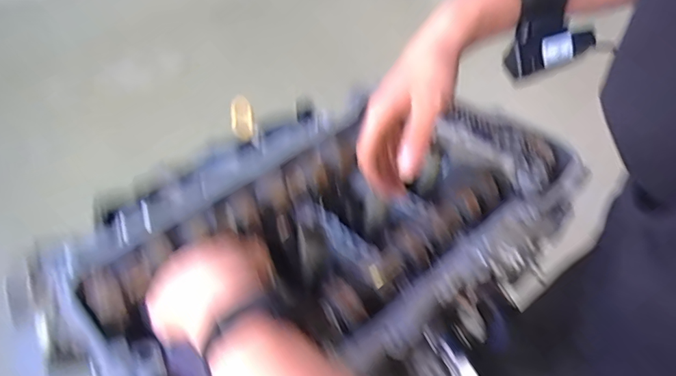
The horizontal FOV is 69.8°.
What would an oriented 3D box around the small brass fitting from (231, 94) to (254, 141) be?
[{"bbox_3d":[-0.133,-0.097,0.673,0.029,0.060,0.011,-8,14,-11],"label":"small brass fitting"}]

